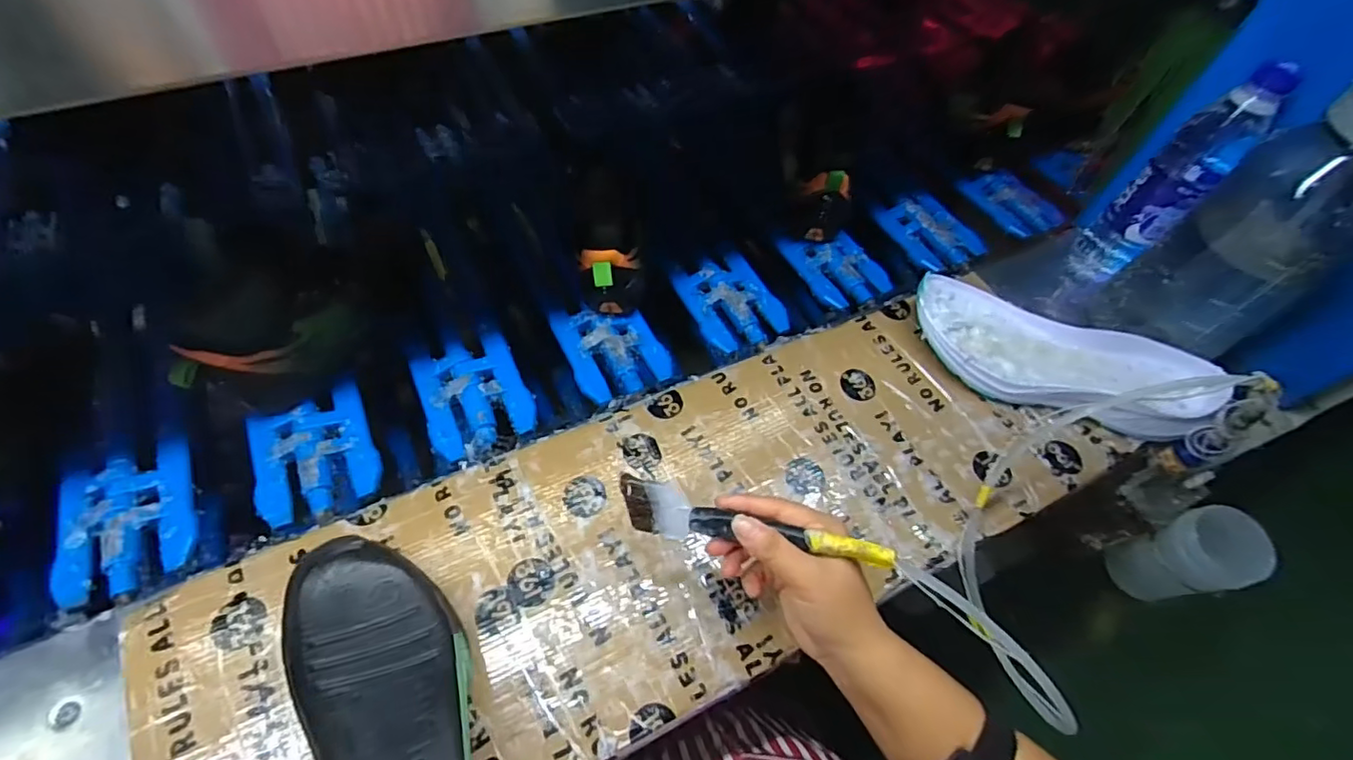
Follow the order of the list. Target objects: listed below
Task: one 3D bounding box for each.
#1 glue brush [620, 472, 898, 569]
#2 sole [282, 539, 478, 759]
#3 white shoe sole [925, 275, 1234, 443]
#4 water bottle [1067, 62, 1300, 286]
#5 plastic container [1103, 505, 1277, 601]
[{"bbox_3d":[0.045,0.093,0.376,0.175,0.009,0.035,8,89,17],"label":"glue brush"},{"bbox_3d":[-0.168,0.197,0.348,0.088,0.045,0.242,-23,45,-18],"label":"sole"},{"bbox_3d":[0.347,-0.019,0.556,0.263,0.063,0.107,22,59,8],"label":"white shoe sole"},{"bbox_3d":[0.464,-0.179,0.562,0.055,0.220,0.066,22,59,8],"label":"water bottle"},{"bbox_3d":[0.510,0.183,0.597,0.077,0.122,0.072,-13,57,-8],"label":"plastic container"}]

